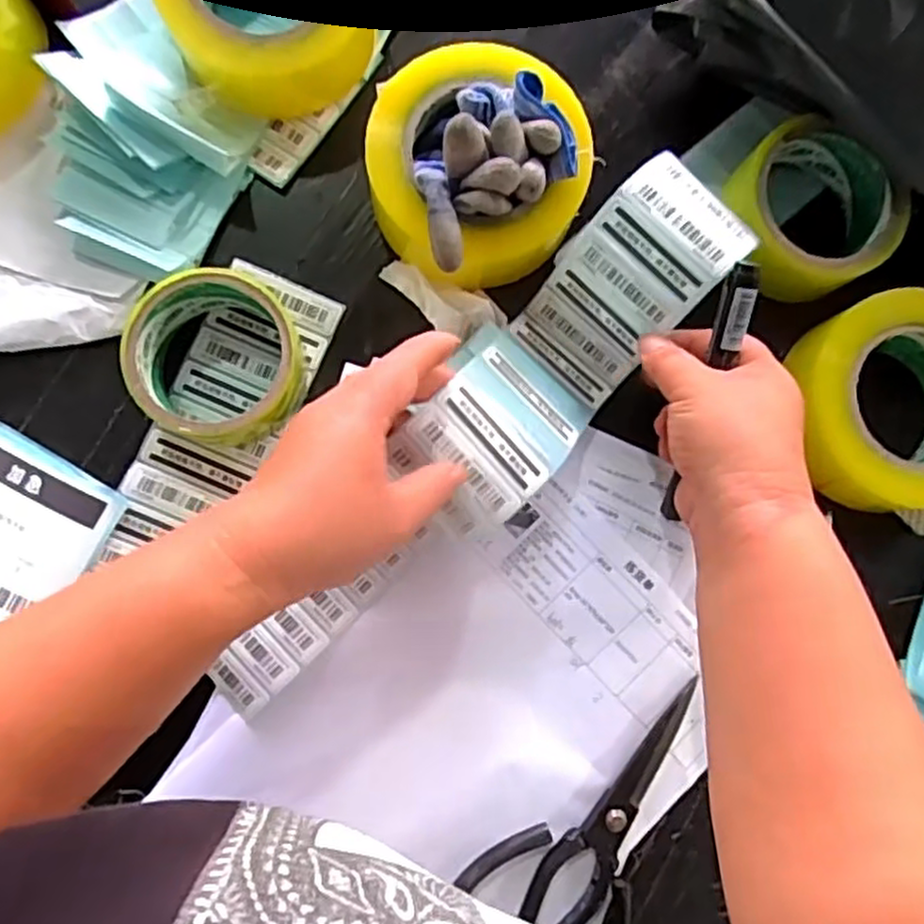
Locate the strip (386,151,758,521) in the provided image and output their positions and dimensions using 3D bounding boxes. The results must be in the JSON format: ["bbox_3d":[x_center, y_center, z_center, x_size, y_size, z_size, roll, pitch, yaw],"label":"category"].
[{"bbox_3d":[0.063,-0.067,0.405,0.077,0.065,0.220,42,82,1],"label":"strip"}]

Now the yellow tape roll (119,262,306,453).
[{"bbox_3d":[-0.133,-0.055,0.408,0.087,0.046,0.095,0,85,-5],"label":"yellow tape roll"}]

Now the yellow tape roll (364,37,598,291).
[{"bbox_3d":[0.009,-0.169,0.426,0.121,0.057,0.121,0,85,-5],"label":"yellow tape roll"}]

